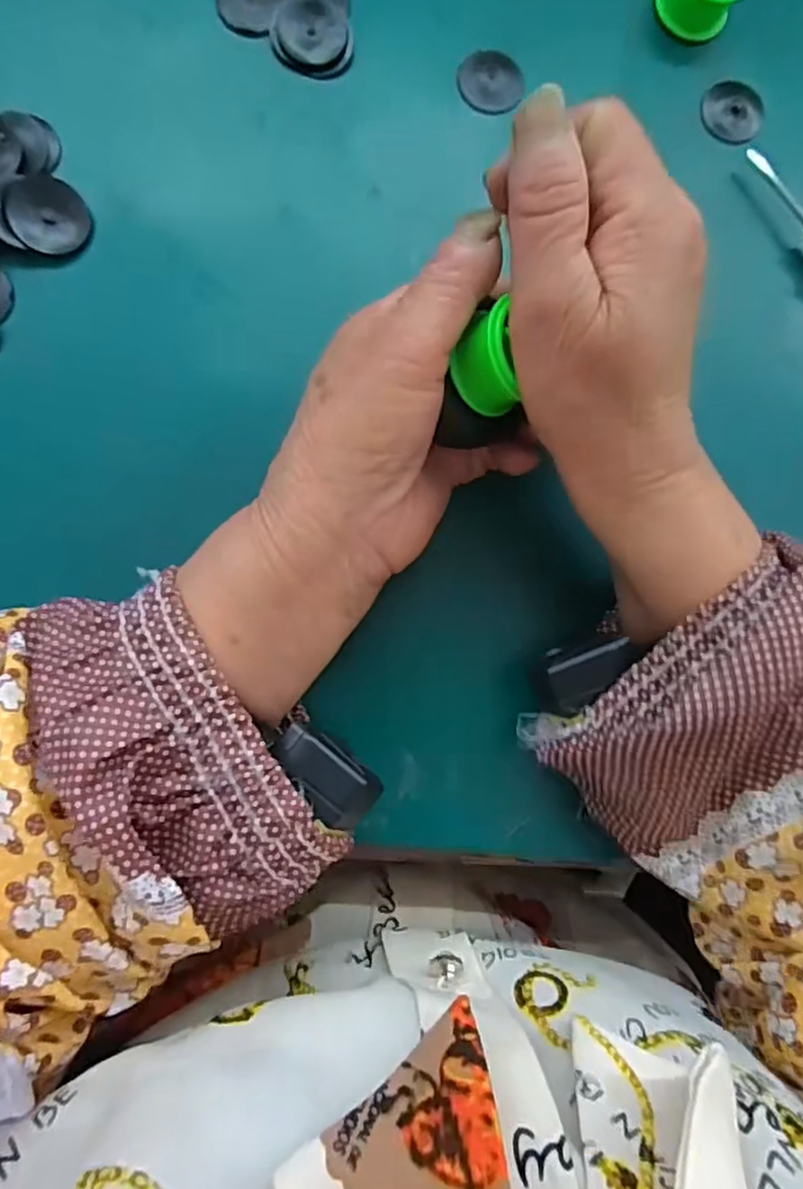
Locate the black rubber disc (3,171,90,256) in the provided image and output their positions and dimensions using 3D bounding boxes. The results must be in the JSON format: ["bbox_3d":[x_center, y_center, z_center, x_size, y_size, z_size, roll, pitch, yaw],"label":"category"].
[{"bbox_3d":[-0.137,-0.148,0.250,0.027,0.007,0.031,-14,87,-7],"label":"black rubber disc"}]

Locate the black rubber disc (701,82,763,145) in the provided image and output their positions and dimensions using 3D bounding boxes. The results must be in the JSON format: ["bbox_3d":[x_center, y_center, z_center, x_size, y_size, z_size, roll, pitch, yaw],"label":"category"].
[{"bbox_3d":[0.148,-0.215,0.290,0.029,0.008,0.023,30,83,-3],"label":"black rubber disc"}]

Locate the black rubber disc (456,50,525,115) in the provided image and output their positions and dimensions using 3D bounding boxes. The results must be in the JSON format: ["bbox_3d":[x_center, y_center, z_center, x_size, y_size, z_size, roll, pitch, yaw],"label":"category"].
[{"bbox_3d":[0.038,-0.219,0.275,0.027,0.004,0.027,1,85,-6],"label":"black rubber disc"}]

